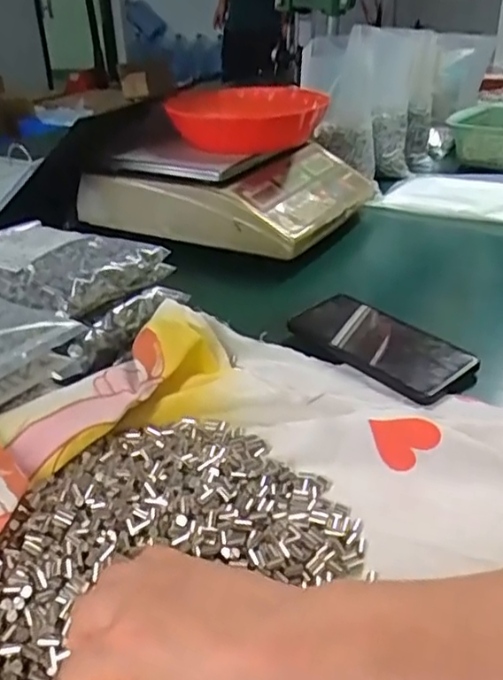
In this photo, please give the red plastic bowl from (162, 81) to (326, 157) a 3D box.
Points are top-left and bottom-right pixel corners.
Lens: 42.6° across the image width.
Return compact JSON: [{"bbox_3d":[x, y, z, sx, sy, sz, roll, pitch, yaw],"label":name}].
[{"bbox_3d":[-0.005,-0.287,0.847,0.198,0.068,0.140,11,33,17],"label":"red plastic bowl"}]

